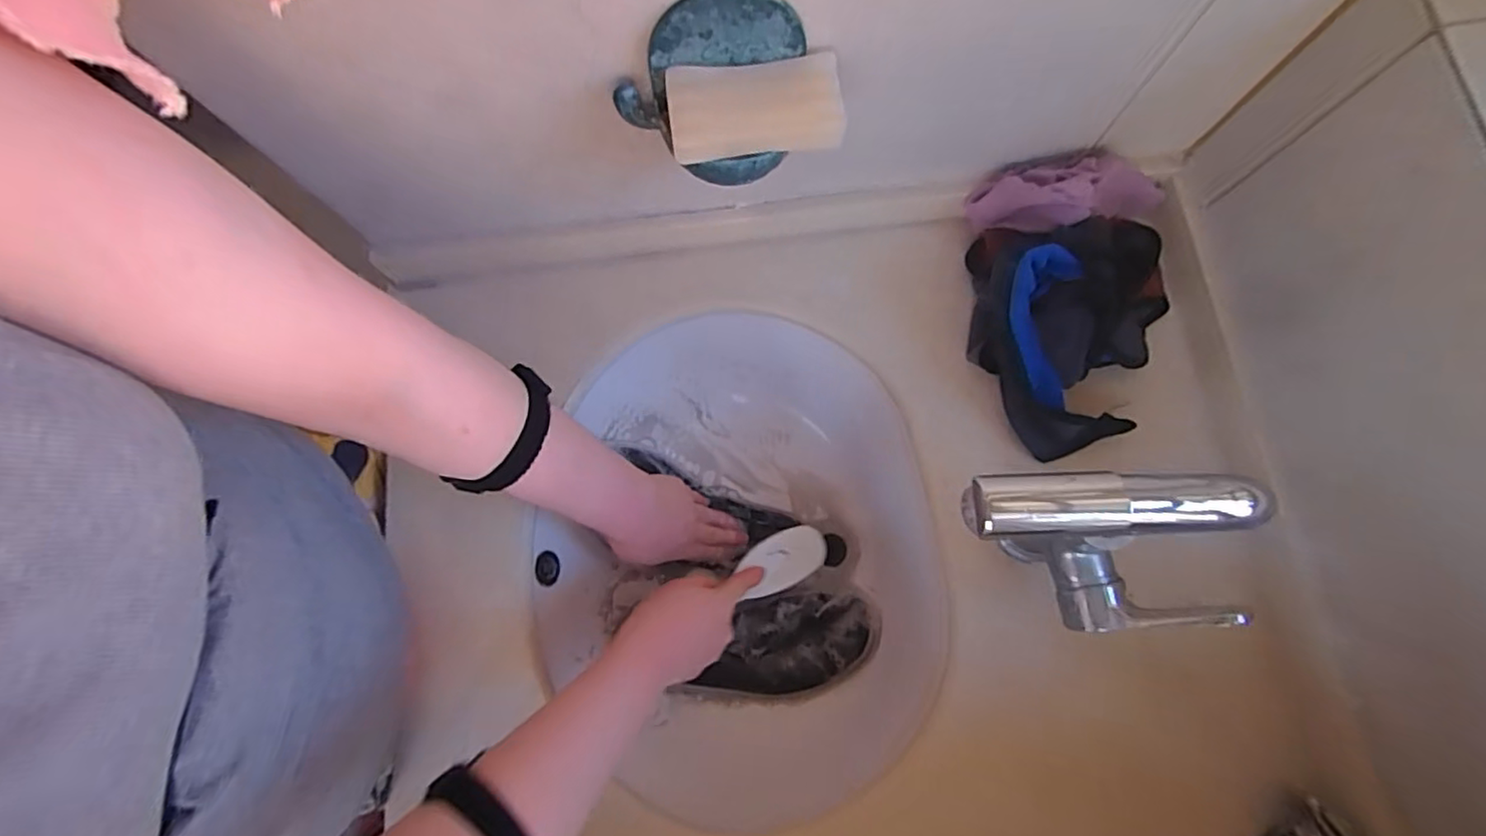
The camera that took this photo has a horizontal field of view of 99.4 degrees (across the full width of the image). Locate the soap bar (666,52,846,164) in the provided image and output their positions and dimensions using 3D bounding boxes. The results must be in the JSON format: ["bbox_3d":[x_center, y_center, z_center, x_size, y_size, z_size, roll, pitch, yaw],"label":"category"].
[{"bbox_3d":[0.007,-0.181,0.368,0.099,0.017,0.051,-7,77,0],"label":"soap bar"}]

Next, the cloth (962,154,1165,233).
[{"bbox_3d":[0.274,-0.182,0.515,0.166,0.061,0.059,-8,77,-1],"label":"cloth"}]

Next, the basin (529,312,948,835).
[{"bbox_3d":[0.010,0.111,0.612,0.365,0.155,0.395,0,77,1],"label":"basin"}]

